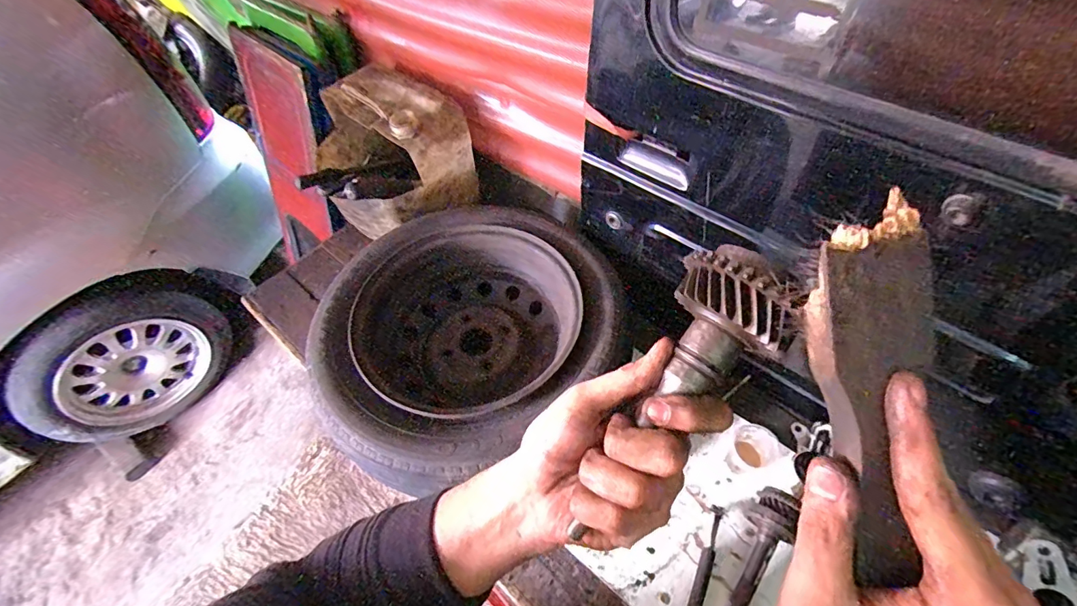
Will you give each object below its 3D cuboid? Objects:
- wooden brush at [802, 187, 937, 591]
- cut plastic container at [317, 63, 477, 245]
[{"bbox_3d":[0.132,0.038,0.190,0.043,0.019,0.148,-5,96,-4],"label":"wooden brush"},{"bbox_3d":[-0.327,-0.313,1.003,0.291,0.219,0.263,31,59,21],"label":"cut plastic container"}]

